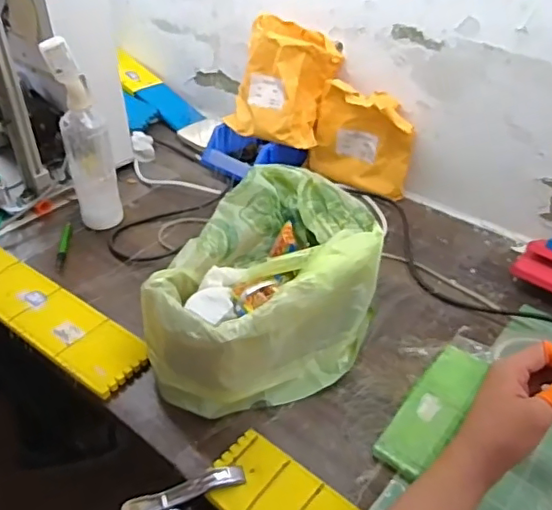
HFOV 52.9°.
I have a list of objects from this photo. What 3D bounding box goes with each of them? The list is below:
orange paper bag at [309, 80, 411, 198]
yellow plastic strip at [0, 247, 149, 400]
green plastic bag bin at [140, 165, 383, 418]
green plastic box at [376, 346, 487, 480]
[{"bbox_3d":[0.141,-0.187,0.919,0.171,0.162,0.048,23,44,25],"label":"orange paper bag"},{"bbox_3d":[-0.304,0.070,0.714,0.340,0.018,0.080,26,45,28],"label":"yellow plastic strip"},{"bbox_3d":[-0.004,0.042,0.666,0.222,0.126,0.309,16,41,18],"label":"green plastic bag bin"},{"bbox_3d":[0.176,0.168,0.606,0.058,0.015,0.186,27,46,29],"label":"green plastic box"}]

